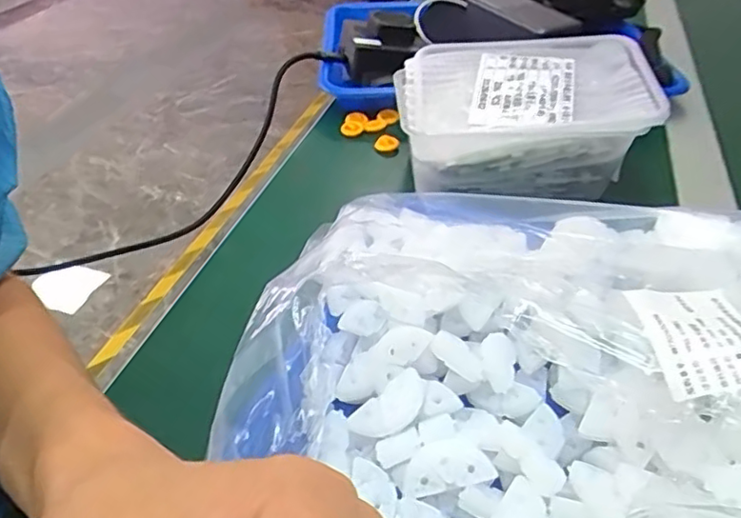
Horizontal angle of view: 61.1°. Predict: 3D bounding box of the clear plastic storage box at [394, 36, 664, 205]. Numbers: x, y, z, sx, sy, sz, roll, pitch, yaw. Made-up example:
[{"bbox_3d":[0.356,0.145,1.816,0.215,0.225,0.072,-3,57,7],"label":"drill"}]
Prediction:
[{"bbox_3d":[0.113,-0.110,0.475,0.182,0.073,0.130,-1,39,-2],"label":"clear plastic storage box"}]

